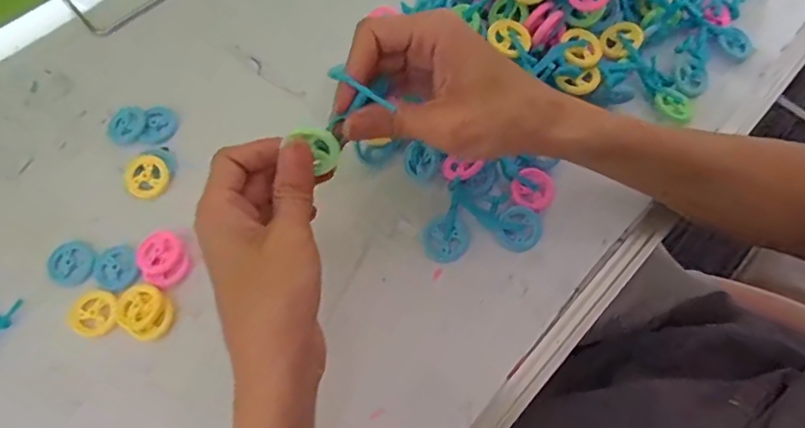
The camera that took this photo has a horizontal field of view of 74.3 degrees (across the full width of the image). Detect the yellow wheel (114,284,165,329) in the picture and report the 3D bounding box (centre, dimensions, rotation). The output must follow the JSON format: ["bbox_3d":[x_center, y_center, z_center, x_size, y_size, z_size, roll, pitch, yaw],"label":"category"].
[{"bbox_3d":[-0.166,0.058,0.334,0.029,0.004,0.029,0,69,0],"label":"yellow wheel"}]

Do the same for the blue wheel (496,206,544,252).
[{"bbox_3d":[0.079,0.010,0.356,0.028,0.008,0.029,0,69,0],"label":"blue wheel"}]

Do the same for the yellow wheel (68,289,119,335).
[{"bbox_3d":[-0.195,0.061,0.335,0.030,0.004,0.029,0,69,0],"label":"yellow wheel"}]

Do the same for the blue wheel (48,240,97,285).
[{"bbox_3d":[-0.218,0.031,0.350,0.031,0.004,0.029,0,69,0],"label":"blue wheel"}]

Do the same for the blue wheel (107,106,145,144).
[{"bbox_3d":[-0.200,-0.064,0.386,0.028,0.005,0.027,0,69,0],"label":"blue wheel"}]

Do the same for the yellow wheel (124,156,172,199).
[{"bbox_3d":[-0.177,-0.026,0.369,0.029,0.007,0.030,0,69,0],"label":"yellow wheel"}]

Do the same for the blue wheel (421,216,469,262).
[{"bbox_3d":[0.029,0.017,0.355,0.029,0.007,0.030,0,69,0],"label":"blue wheel"}]

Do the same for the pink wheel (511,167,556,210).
[{"bbox_3d":[0.089,-0.017,0.360,0.027,0.008,0.027,0,69,0],"label":"pink wheel"}]

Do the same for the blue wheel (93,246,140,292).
[{"bbox_3d":[-0.187,0.036,0.347,0.027,0.004,0.031,-21,71,-8],"label":"blue wheel"}]

